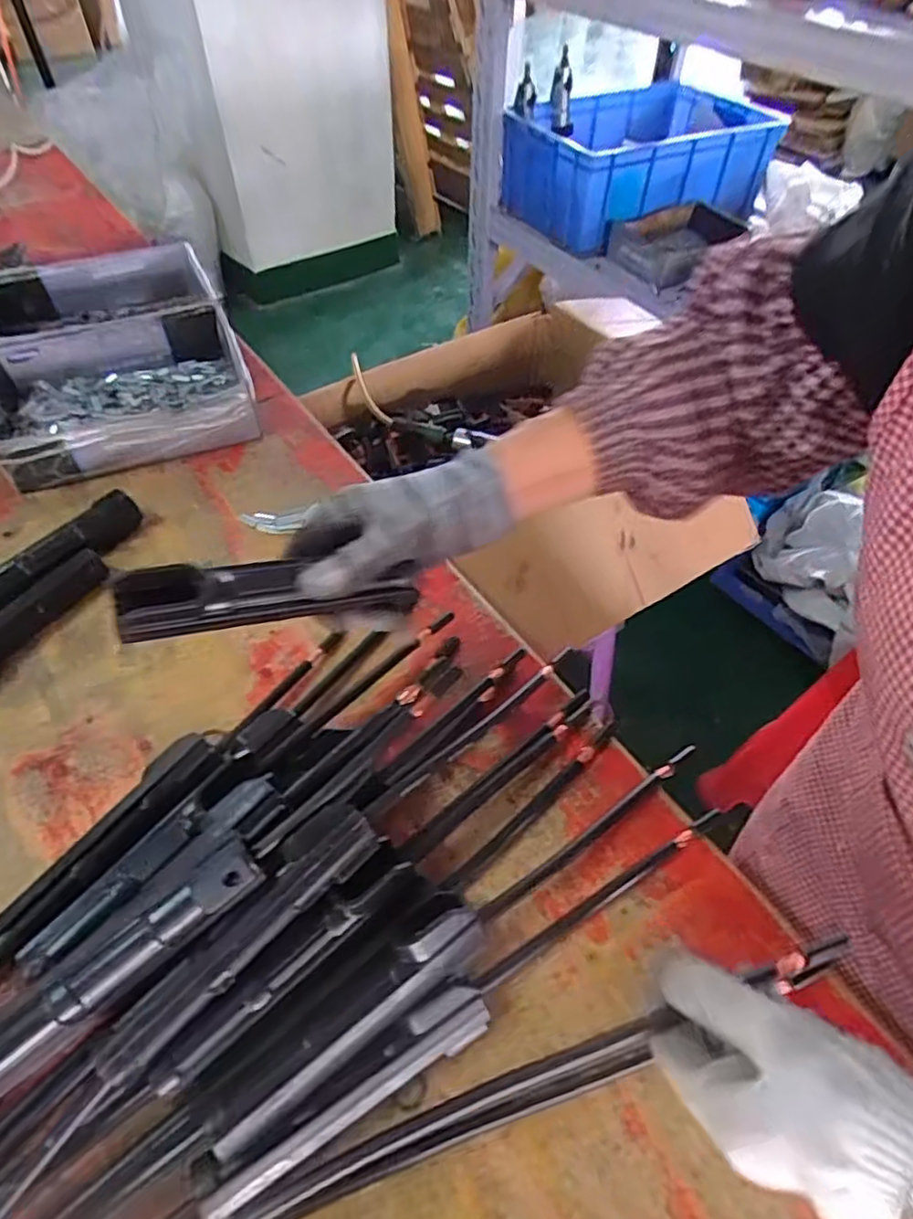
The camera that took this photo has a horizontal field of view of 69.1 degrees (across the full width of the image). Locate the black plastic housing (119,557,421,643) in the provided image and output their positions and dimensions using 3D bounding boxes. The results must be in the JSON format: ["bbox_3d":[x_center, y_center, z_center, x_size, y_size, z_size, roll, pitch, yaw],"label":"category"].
[{"bbox_3d":[-0.095,-0.008,0.349,0.150,0.027,0.030,-3,47,-25],"label":"black plastic housing"}]

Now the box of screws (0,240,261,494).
[{"bbox_3d":[-0.389,-0.292,0.750,0.257,0.063,0.381,-18,52,-14],"label":"box of screws"}]

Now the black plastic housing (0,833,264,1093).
[{"bbox_3d":[-0.165,0.169,0.314,0.155,0.033,0.026,-30,58,-23],"label":"black plastic housing"}]

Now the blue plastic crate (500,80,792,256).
[{"bbox_3d":[0.418,-1.037,1.546,0.555,0.179,0.412,-29,57,-22],"label":"blue plastic crate"}]

